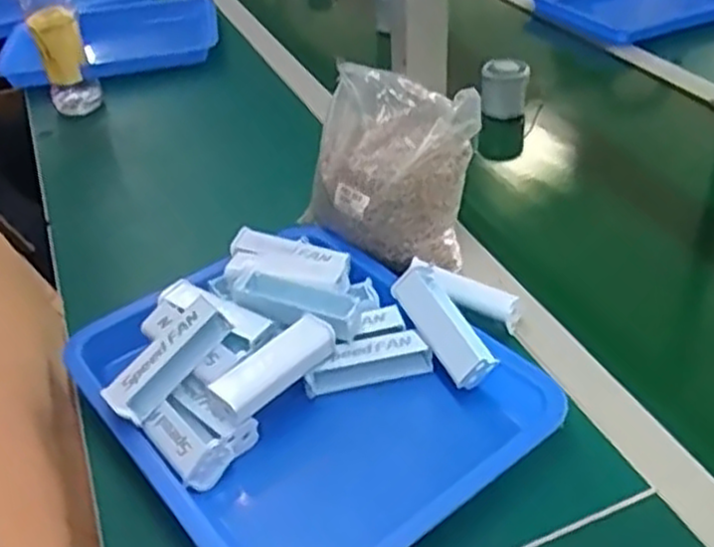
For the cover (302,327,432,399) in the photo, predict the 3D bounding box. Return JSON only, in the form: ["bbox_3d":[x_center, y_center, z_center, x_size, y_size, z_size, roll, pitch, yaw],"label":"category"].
[{"bbox_3d":[0.008,0.070,0.604,0.098,0.026,0.027,-8,37,-6],"label":"cover"}]

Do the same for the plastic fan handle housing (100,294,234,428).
[{"bbox_3d":[-0.135,0.062,0.560,0.027,0.024,0.100,30,67,37],"label":"plastic fan handle housing"}]

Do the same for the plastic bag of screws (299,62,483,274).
[{"bbox_3d":[0.026,-0.094,0.705,0.152,0.132,0.106,18,42,26],"label":"plastic bag of screws"}]

